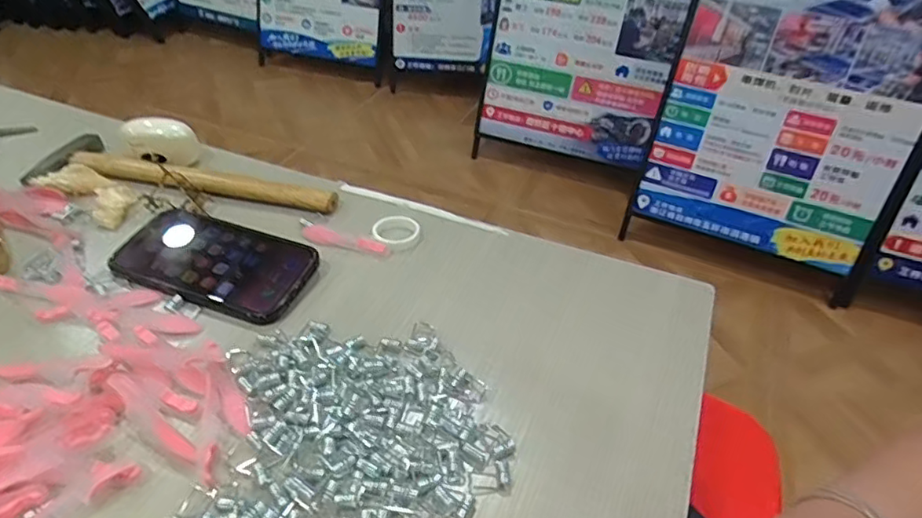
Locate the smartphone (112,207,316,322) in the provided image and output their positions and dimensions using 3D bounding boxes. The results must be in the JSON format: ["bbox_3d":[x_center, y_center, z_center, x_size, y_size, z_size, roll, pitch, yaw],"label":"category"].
[{"bbox_3d":[-0.186,0.000,0.431,0.146,0.009,0.074,15,43,15],"label":"smartphone"}]

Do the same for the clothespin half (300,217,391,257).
[{"bbox_3d":[-0.100,-0.016,0.466,0.085,0.010,0.018,17,44,18],"label":"clothespin half"}]

